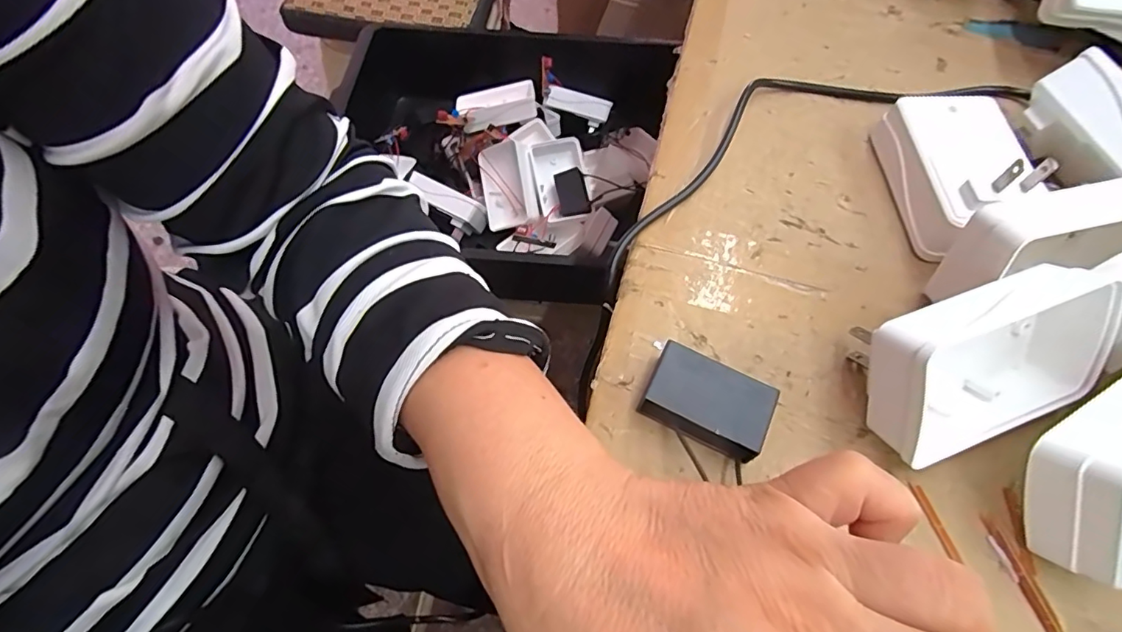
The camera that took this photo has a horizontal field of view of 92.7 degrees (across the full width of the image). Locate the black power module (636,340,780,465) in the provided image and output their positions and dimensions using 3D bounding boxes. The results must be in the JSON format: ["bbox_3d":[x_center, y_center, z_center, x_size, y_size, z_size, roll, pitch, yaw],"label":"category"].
[{"bbox_3d":[0.058,0.036,0.215,0.046,0.019,0.033,26,64,12],"label":"black power module"}]

